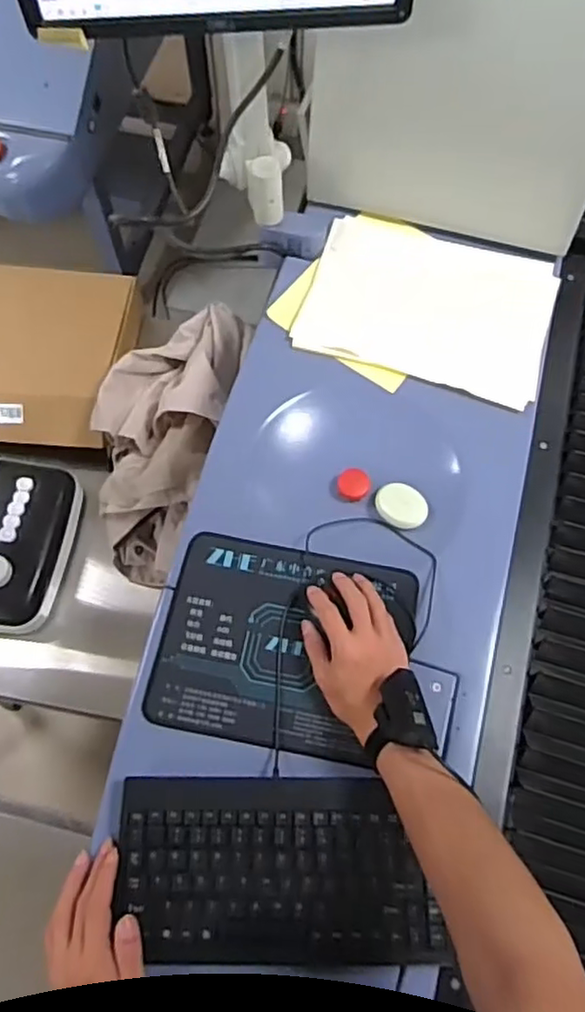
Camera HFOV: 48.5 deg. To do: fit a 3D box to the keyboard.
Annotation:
[{"bbox_3d":[-0.016,0.319,0.574,0.267,0.013,0.144,0,66,-1],"label":"keyboard"}]

